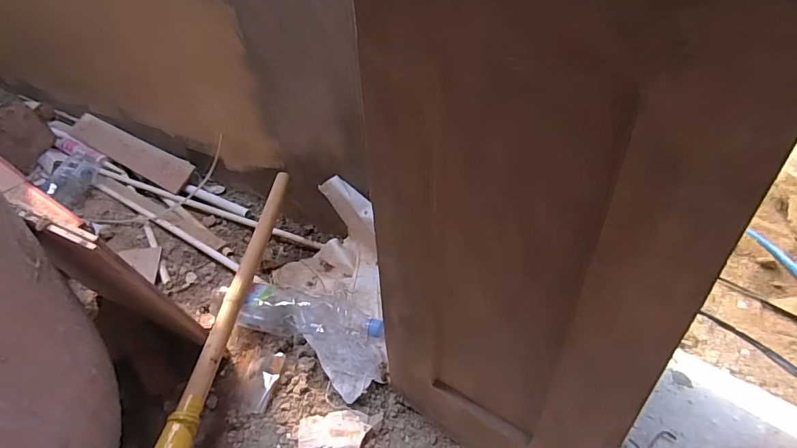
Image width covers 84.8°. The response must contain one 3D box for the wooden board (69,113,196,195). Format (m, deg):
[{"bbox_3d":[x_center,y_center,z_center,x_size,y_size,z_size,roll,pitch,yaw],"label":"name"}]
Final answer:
[{"bbox_3d":[-0.869,-0.237,1.396,0.639,0.019,0.100,24,71,25],"label":"wooden board"}]

